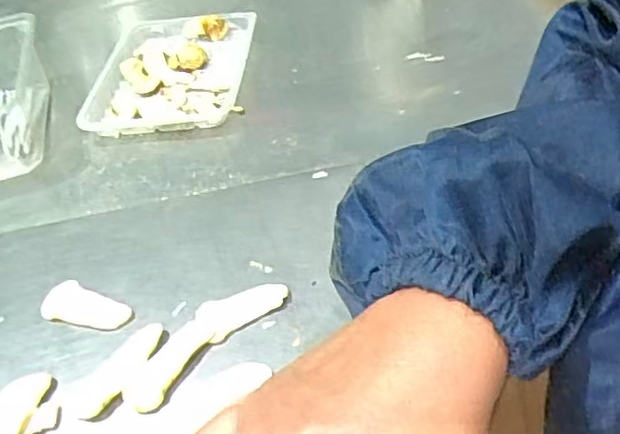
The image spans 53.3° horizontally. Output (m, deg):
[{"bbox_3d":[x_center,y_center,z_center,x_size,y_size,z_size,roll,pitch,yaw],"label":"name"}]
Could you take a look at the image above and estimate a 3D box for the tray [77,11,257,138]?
[{"bbox_3d":[-0.128,-0.136,0.566,0.134,0.022,0.173,-1,45,7],"label":"tray"}]

